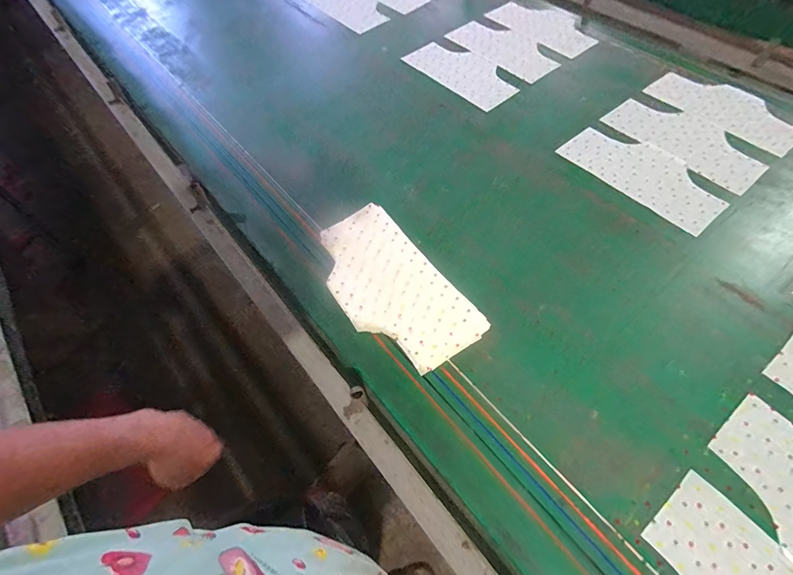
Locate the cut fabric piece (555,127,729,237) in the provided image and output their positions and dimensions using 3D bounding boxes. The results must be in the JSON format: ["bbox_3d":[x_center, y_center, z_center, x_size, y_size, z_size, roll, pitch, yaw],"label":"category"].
[{"bbox_3d":[0.516,-0.243,0.819,0.155,0.007,0.317,-37,63,-16],"label":"cut fabric piece"}]

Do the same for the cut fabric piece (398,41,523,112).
[{"bbox_3d":[0.174,-0.570,1.035,0.153,0.007,0.322,-33,62,-17],"label":"cut fabric piece"}]

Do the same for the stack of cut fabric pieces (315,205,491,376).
[{"bbox_3d":[-0.016,-0.003,0.684,0.174,0.056,0.328,-33,61,-16],"label":"stack of cut fabric pieces"}]

